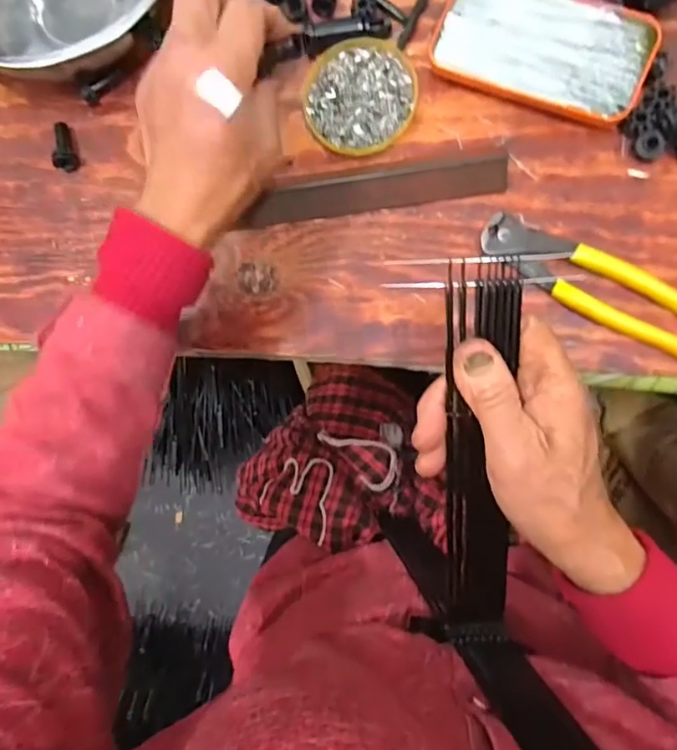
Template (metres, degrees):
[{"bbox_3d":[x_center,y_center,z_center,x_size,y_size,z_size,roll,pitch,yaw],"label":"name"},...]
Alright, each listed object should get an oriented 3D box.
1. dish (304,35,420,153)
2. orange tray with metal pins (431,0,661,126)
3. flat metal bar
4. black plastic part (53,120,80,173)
[{"bbox_3d":[0.016,-0.209,0.403,0.081,0.010,0.086,-1,86,8],"label":"dish"},{"bbox_3d":[0.141,-0.229,0.374,0.141,0.018,0.079,20,89,9],"label":"orange tray with metal pins"},{"bbox_3d":[0.024,-0.135,0.393,0.190,0.011,0.026,-6,85,7],"label":"flat metal bar"},{"bbox_3d":[-0.221,-0.187,0.433,0.015,0.017,0.044,-15,77,8],"label":"black plastic part"}]

